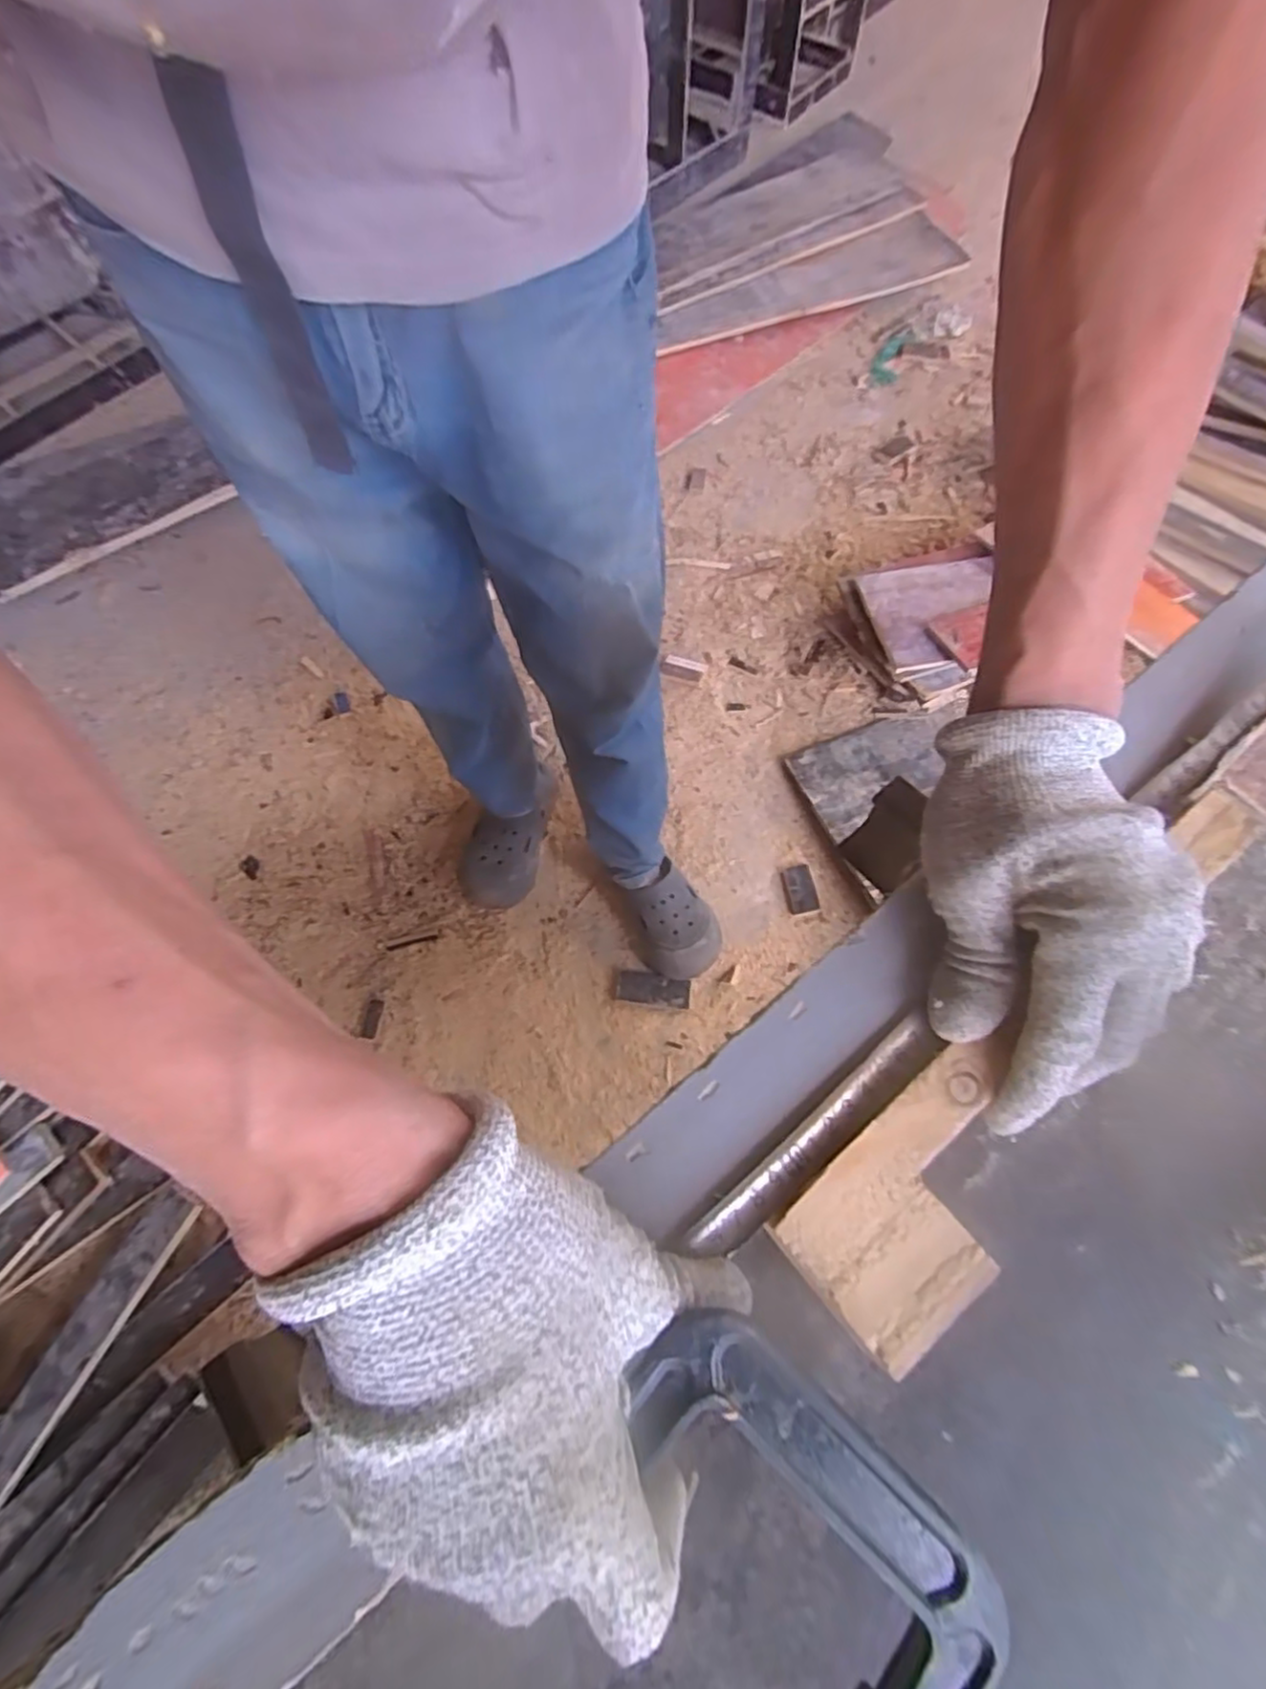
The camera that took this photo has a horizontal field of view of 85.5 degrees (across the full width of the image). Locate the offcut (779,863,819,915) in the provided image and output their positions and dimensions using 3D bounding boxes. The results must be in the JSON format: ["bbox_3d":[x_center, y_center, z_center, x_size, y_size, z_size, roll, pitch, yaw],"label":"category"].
[{"bbox_3d":[0.280,0.076,1.160,0.048,0.031,0.088,-7,66,-1],"label":"offcut"}]

